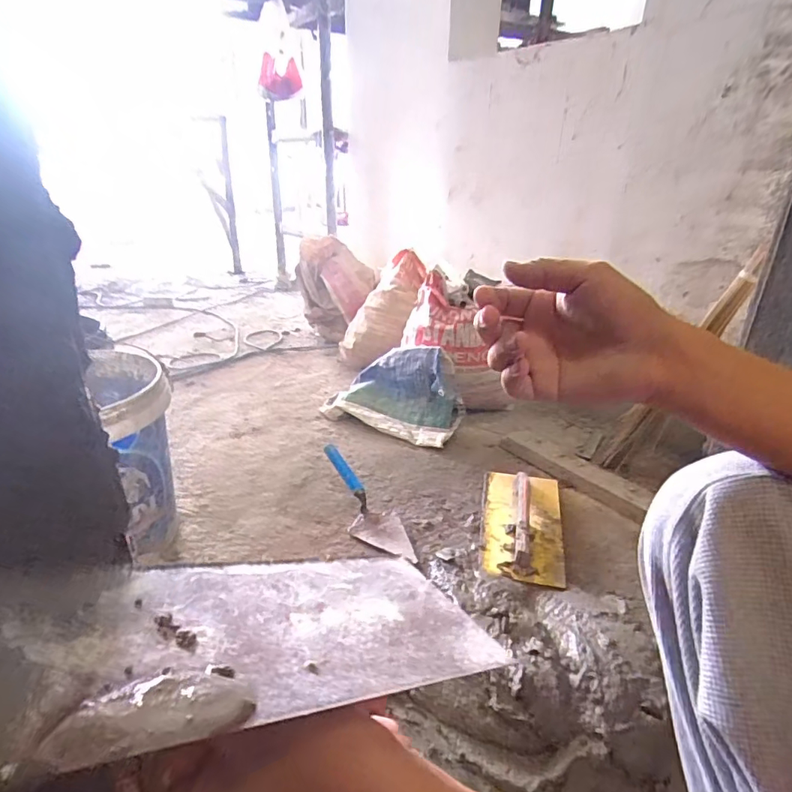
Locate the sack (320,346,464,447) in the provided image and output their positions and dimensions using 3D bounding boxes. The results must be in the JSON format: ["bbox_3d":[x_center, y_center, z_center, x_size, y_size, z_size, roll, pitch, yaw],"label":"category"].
[{"bbox_3d":[-0.014,-0.025,1.342,0.383,0.195,0.175,14,28,24],"label":"sack"}]

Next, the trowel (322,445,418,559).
[{"bbox_3d":[-0.062,0.213,0.998,0.095,0.055,0.313,-17,48,-29],"label":"trowel"}]

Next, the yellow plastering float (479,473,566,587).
[{"bbox_3d":[0.246,0.235,0.968,0.151,0.052,0.328,7,26,11],"label":"yellow plastering float"}]

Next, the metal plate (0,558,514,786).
[{"bbox_3d":[-0.057,0.092,0.201,0.228,0.005,0.089,15,7,-39],"label":"metal plate"}]

